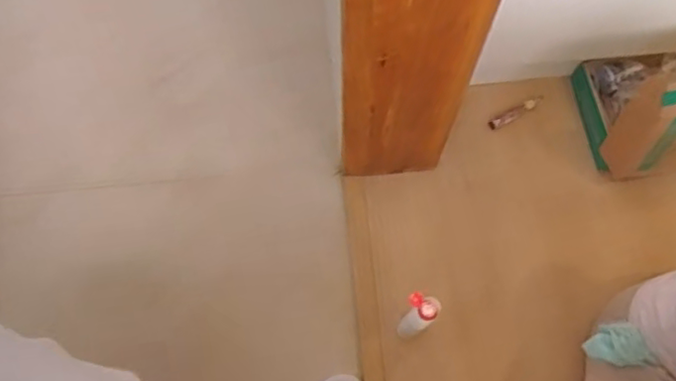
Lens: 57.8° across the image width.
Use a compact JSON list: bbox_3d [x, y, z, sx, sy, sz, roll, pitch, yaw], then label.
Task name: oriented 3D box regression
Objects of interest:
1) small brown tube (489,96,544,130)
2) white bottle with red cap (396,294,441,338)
[{"bbox_3d":[0.427,-0.187,1.462,0.162,0.023,0.026,-31,74,-9],"label":"small brown tube"},{"bbox_3d":[0.148,0.243,1.168,0.054,0.235,0.059,0,72,1],"label":"white bottle with red cap"}]

